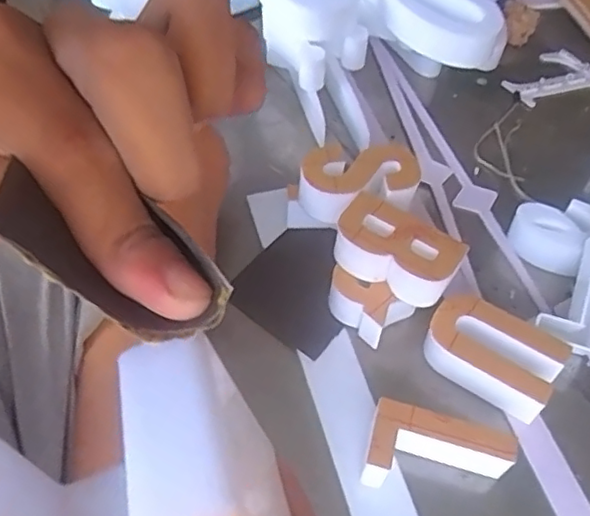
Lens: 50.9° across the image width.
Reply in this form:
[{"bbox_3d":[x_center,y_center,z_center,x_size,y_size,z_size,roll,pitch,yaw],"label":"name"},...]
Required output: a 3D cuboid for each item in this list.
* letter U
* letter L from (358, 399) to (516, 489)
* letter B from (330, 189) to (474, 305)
[{"bbox_3d":[0.170,0.083,0.539,0.111,0.046,0.070,34,60,20],"label":"letter U"},{"bbox_3d":[0.109,0.155,0.476,0.106,0.045,0.058,14,54,6],"label":"letter L"},{"bbox_3d":[0.089,-0.005,0.545,0.109,0.039,0.069,26,56,14],"label":"letter B"}]

